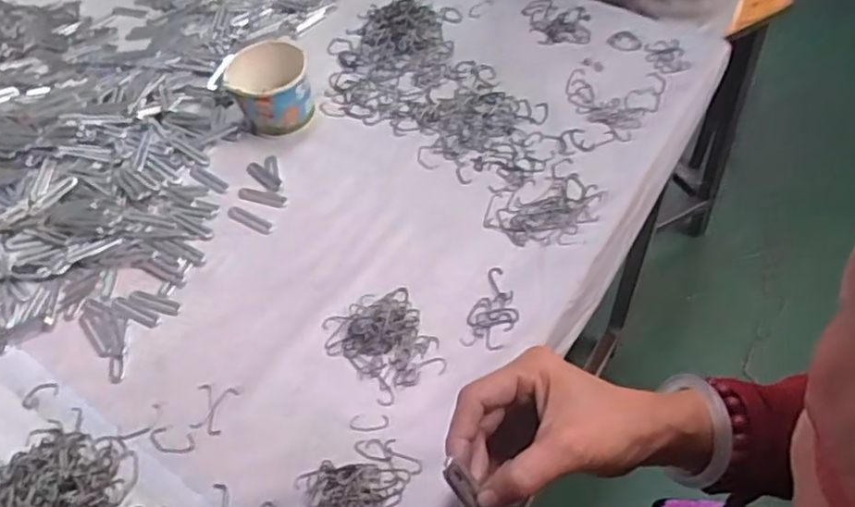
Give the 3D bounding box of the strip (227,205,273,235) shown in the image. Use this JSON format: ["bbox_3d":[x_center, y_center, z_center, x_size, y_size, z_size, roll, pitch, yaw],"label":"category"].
[{"bbox_3d":[-0.187,-0.036,0.710,0.061,0.004,0.017,23,59,20],"label":"strip"}]

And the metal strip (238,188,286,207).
[{"bbox_3d":[-0.179,-0.061,0.728,0.056,0.004,0.014,14,57,15],"label":"metal strip"}]

